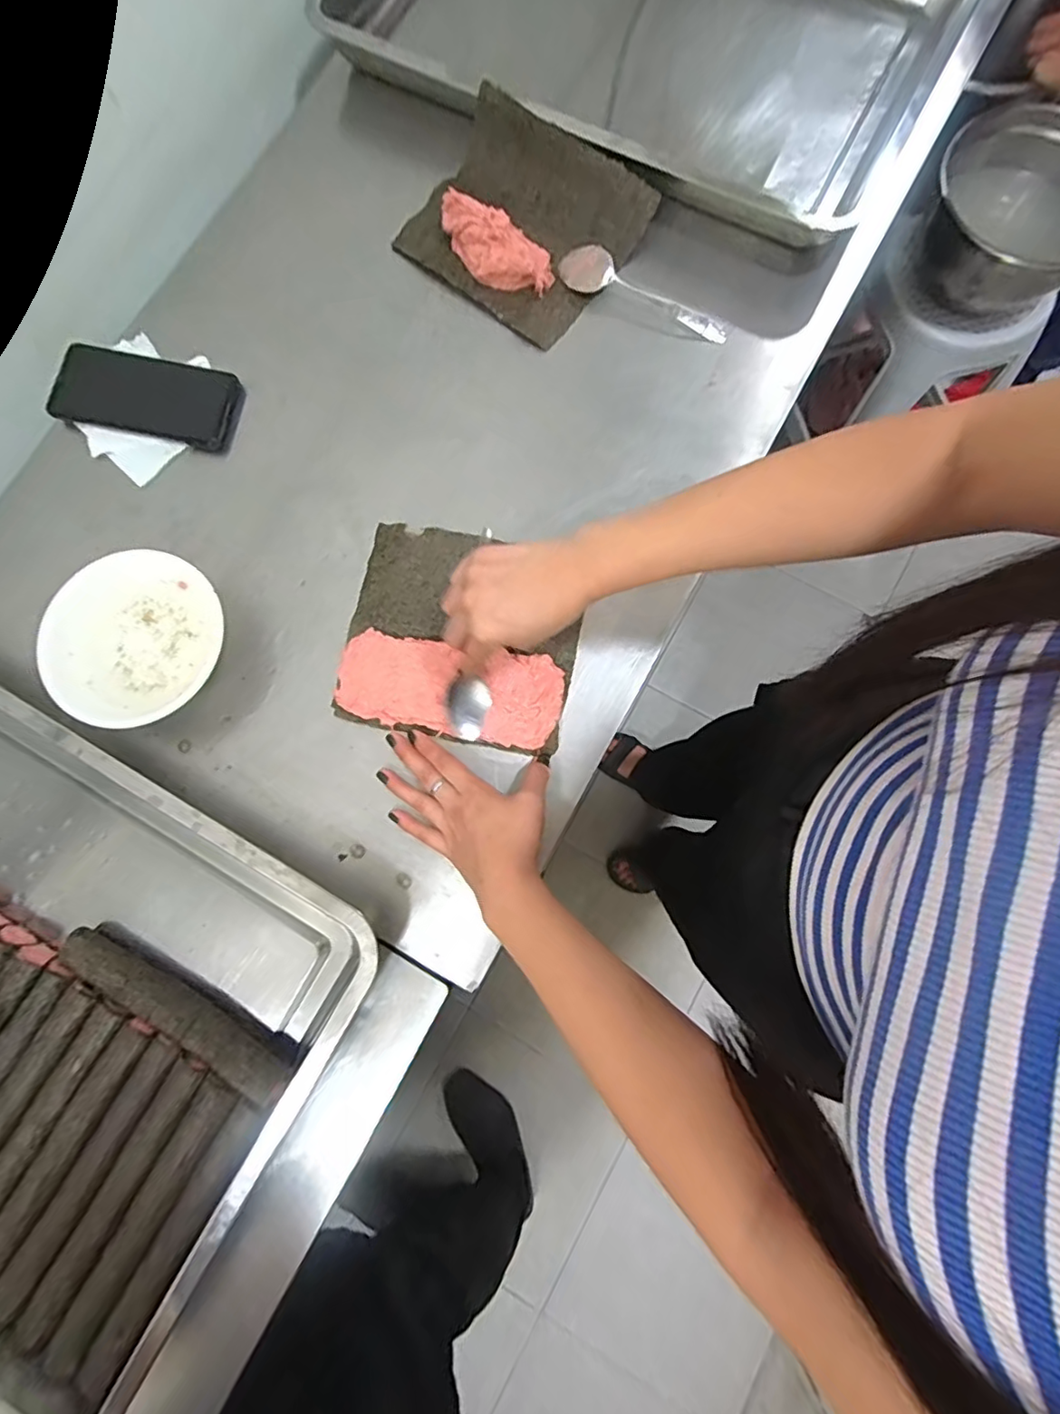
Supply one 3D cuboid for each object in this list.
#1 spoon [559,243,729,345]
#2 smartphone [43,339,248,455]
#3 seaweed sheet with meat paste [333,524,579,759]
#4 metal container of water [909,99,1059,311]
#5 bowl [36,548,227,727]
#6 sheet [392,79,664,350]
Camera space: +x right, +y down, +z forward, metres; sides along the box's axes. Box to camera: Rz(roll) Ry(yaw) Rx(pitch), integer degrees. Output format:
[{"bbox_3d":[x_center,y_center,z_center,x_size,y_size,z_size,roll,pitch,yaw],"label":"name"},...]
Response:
[{"bbox_3d":[0.107,-0.391,0.546,0.174,0.018,0.036,29,80,4],"label":"spoon"},{"bbox_3d":[-0.354,-0.290,0.534,0.162,0.016,0.076,11,79,1],"label":"smartphone"},{"bbox_3d":[-0.058,-0.062,0.497,0.193,0.015,0.176,11,79,1],"label":"seaweed sheet with meat paste"},{"bbox_3d":[0.741,-0.741,0.886,0.285,0.137,0.239,38,82,7],"label":"metal container of water"},{"bbox_3d":[-0.324,-0.054,0.484,0.139,0.043,0.147,1,79,-1],"label":"bowl"},{"bbox_3d":[-0.009,-0.469,0.551,0.202,0.050,0.176,36,80,6],"label":"sheet"}]

